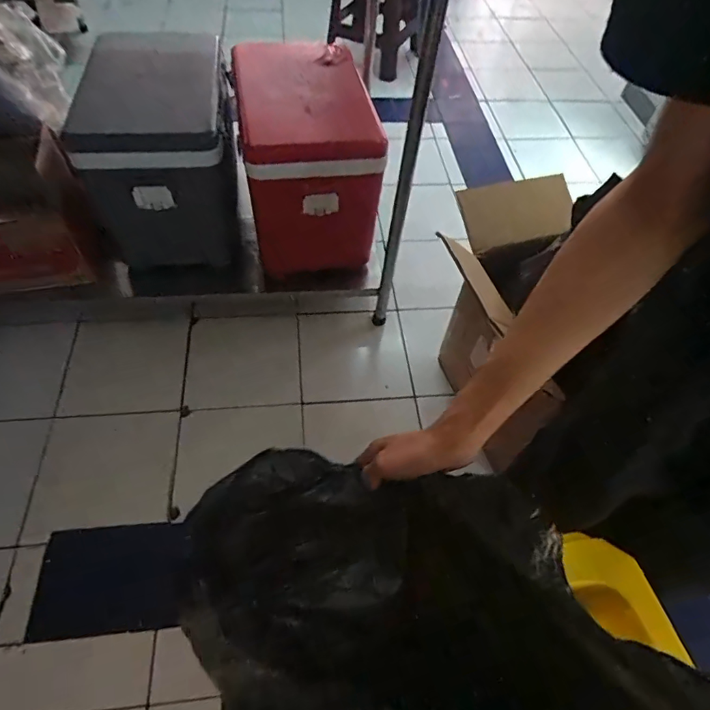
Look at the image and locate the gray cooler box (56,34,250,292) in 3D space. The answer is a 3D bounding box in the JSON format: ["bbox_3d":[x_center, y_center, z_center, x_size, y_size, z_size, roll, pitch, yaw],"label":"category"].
[{"bbox_3d":[-0.507,-0.478,1.284,0.365,0.542,0.462,-13,57,-13],"label":"gray cooler box"}]

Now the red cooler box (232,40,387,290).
[{"bbox_3d":[-0.127,-0.504,1.266,0.318,0.450,0.482,-7,56,-9],"label":"red cooler box"}]

